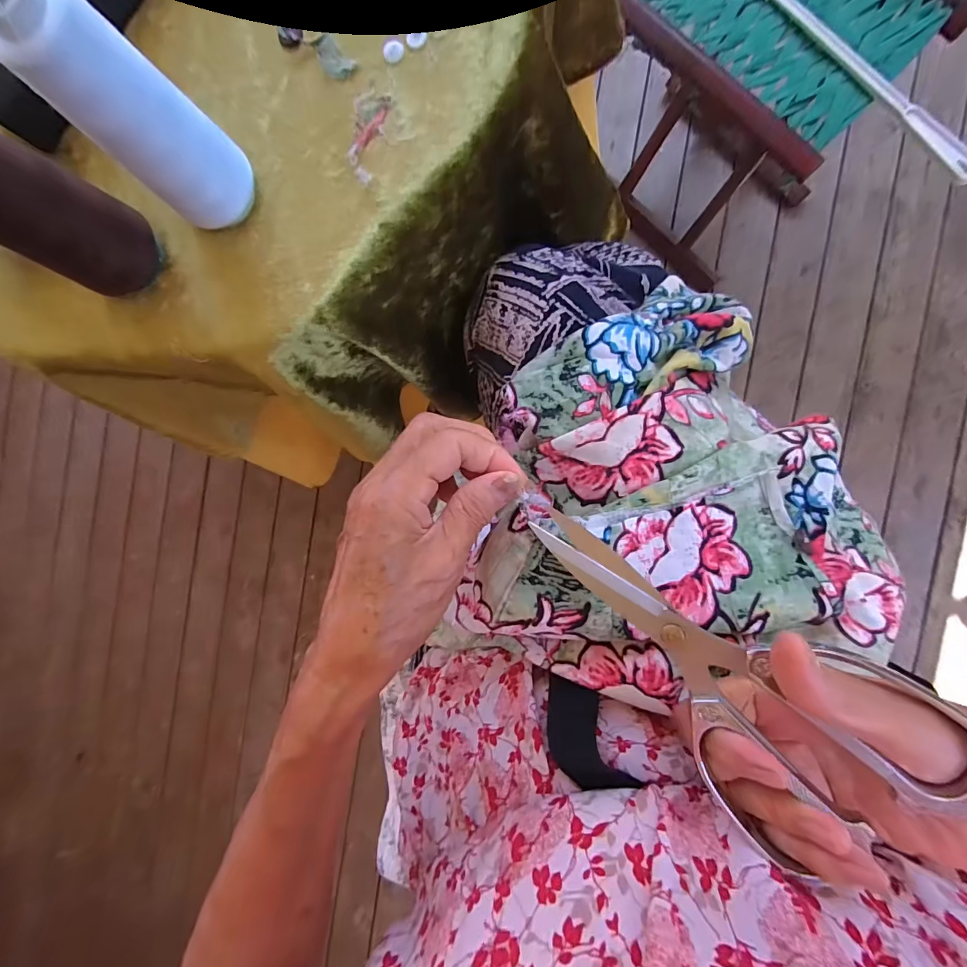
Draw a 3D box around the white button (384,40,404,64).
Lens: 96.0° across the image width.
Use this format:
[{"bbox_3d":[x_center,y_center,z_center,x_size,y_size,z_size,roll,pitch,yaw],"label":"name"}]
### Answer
[{"bbox_3d":[-0.051,-0.244,0.245,0.012,0.004,0.011,0,91,8],"label":"white button"}]

